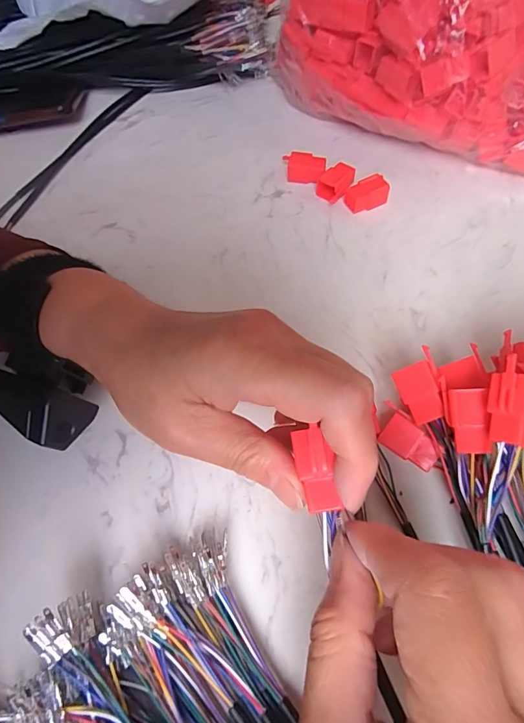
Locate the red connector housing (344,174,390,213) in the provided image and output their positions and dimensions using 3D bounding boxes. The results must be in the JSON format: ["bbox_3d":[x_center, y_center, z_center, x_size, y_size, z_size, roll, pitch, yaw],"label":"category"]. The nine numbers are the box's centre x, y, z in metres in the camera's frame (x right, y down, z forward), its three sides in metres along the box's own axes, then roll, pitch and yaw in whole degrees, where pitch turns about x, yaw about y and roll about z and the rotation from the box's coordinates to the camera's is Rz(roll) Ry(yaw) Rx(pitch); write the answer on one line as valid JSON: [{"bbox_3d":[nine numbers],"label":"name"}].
[{"bbox_3d":[0.081,-0.131,0.317,0.032,0.021,0.017,-19,61,-6],"label":"red connector housing"}]

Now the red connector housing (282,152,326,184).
[{"bbox_3d":[0.034,-0.163,0.339,0.036,0.016,0.017,13,63,11],"label":"red connector housing"}]

